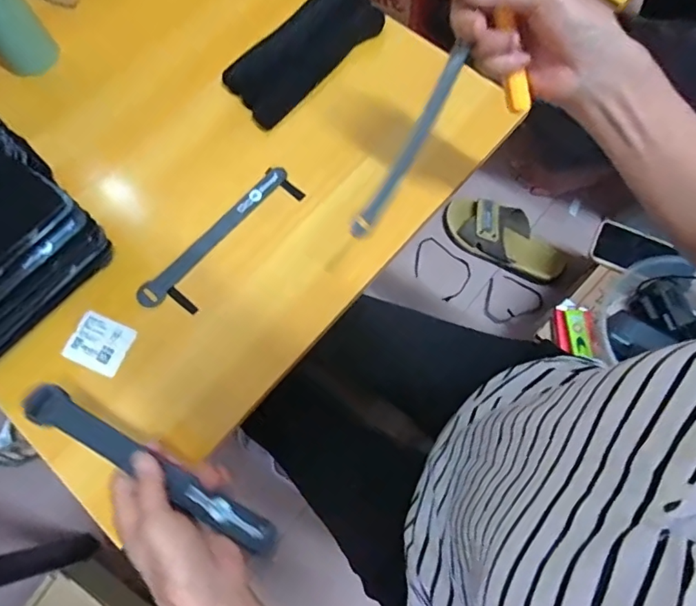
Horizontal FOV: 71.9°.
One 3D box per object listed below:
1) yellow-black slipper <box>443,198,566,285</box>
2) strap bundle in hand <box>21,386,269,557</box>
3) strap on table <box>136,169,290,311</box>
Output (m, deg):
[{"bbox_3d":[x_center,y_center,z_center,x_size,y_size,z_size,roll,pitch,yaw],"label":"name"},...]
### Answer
[{"bbox_3d":[0.323,-0.139,0.989,0.251,0.069,0.112,28,73,10],"label":"yellow-black slipper"},{"bbox_3d":[-0.139,0.115,0.335,0.199,0.010,0.022,30,74,4],"label":"strap bundle in hand"},{"bbox_3d":[-0.137,-0.070,0.498,0.026,0.009,0.196,38,77,21],"label":"strap on table"}]

